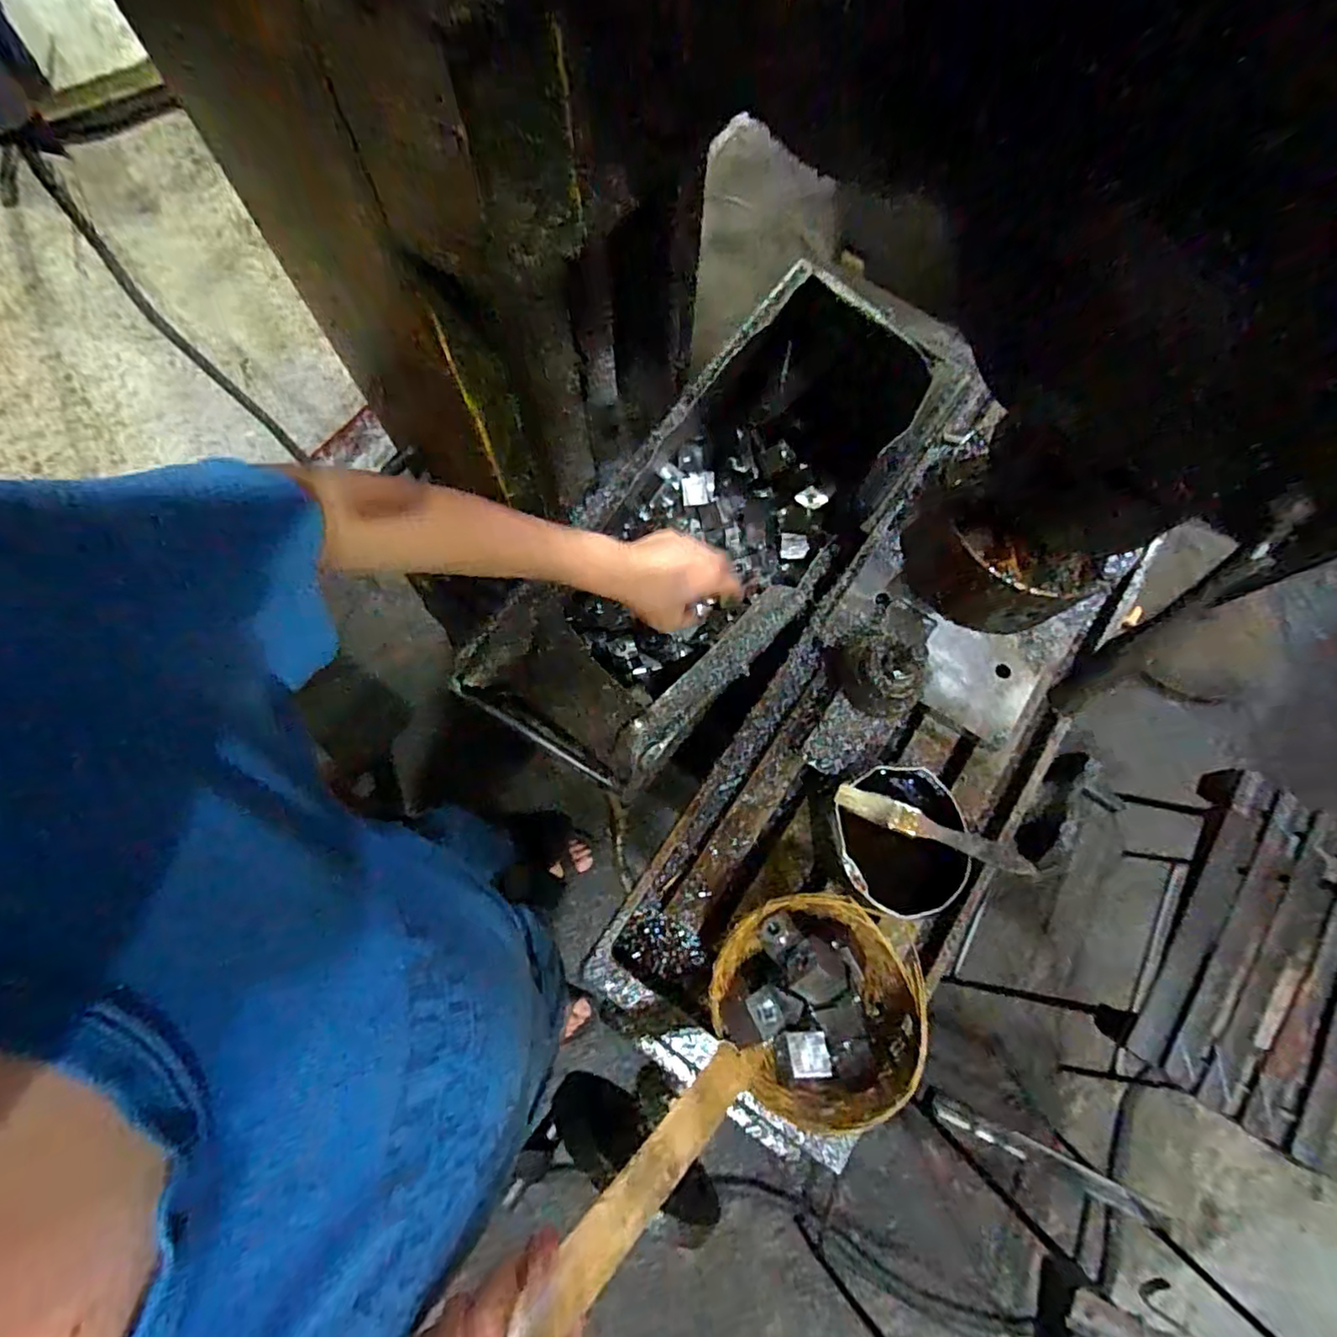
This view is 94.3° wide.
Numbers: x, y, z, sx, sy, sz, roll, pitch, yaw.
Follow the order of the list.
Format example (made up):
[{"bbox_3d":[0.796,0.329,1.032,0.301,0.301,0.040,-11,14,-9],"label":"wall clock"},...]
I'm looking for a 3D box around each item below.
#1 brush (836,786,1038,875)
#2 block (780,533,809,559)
[{"bbox_3d":[0.198,0.120,0.461,0.149,0.011,0.021,19,74,2],"label":"brush"},{"bbox_3d":[0.141,-0.135,0.689,0.031,0.012,0.030,3,84,20],"label":"block"}]

